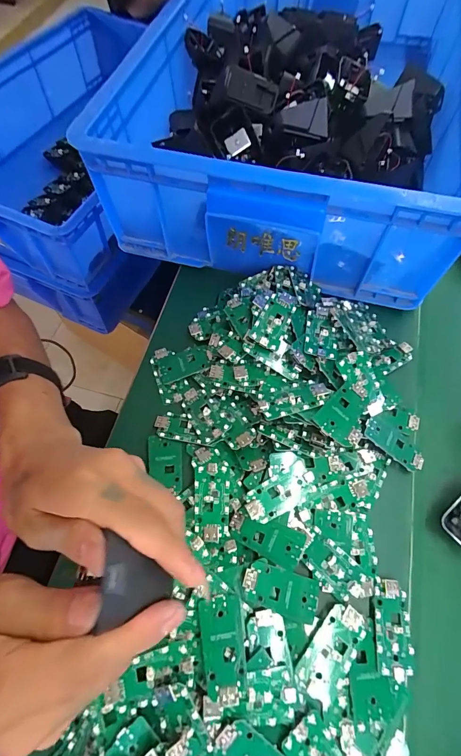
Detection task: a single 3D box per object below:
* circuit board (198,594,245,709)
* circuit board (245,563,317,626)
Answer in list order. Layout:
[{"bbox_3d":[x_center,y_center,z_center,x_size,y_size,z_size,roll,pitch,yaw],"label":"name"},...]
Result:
[{"bbox_3d":[-0.005,0.198,0.255,0.030,0.004,0.063,-3,54,-9],"label":"circuit board"},{"bbox_3d":[0.040,0.170,0.276,0.060,0.006,0.031,17,66,4],"label":"circuit board"}]

